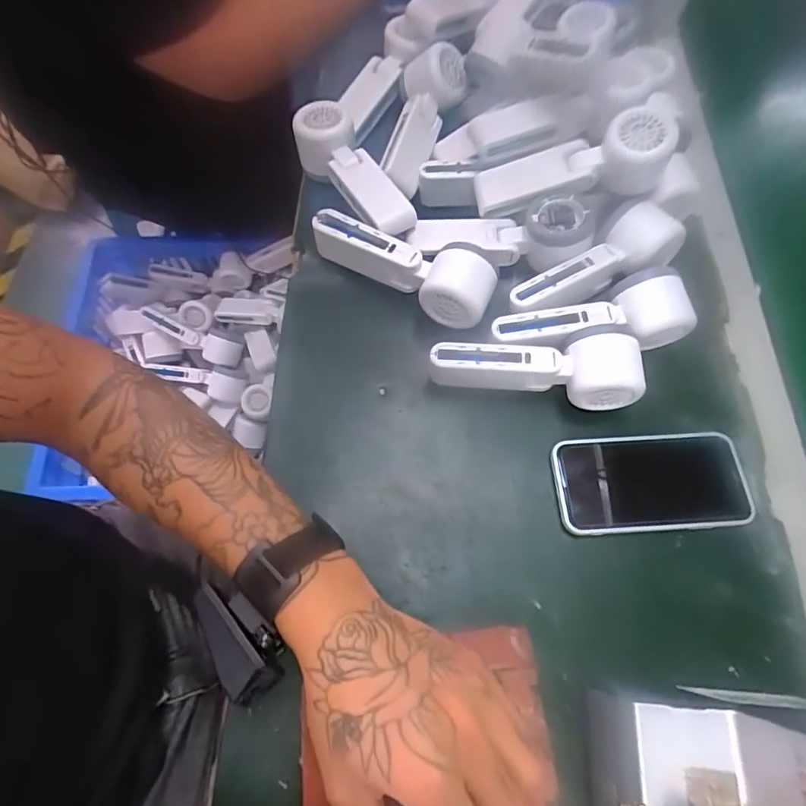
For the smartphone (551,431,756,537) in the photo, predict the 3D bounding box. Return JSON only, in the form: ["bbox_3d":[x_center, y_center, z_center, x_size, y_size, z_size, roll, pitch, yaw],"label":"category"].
[{"bbox_3d":[0.193,0.062,0.387,0.144,0.013,0.074,-2,67,-3],"label":"smartphone"}]

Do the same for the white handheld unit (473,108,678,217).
[{"bbox_3d":[0.148,-0.204,0.434,0.166,0.051,0.053,-9,66,15],"label":"white handheld unit"}]

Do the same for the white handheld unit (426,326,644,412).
[{"bbox_3d":[0.104,-0.028,0.397,0.161,0.046,0.051,3,67,-1],"label":"white handheld unit"}]

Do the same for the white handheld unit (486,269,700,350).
[{"bbox_3d":[0.154,-0.067,0.410,0.163,0.053,0.052,-10,67,-6],"label":"white handheld unit"}]

